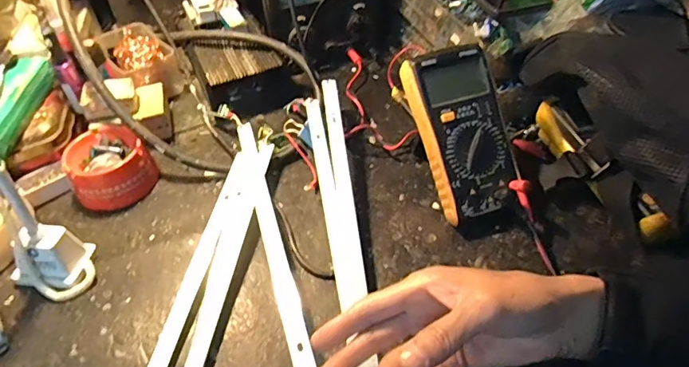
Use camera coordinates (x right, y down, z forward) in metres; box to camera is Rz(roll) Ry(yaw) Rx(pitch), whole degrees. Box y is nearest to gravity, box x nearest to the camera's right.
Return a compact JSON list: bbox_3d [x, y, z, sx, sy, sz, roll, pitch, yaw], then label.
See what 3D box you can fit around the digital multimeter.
[{"bbox_3d":[0.120,-0.043,0.452,0.085,0.043,0.180,-17,91,-15],"label":"digital multimeter"}]

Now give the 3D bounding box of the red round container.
[{"bbox_3d":[-0.254,-0.019,0.502,0.079,0.044,0.086,0,47,0],"label":"red round container"}]

